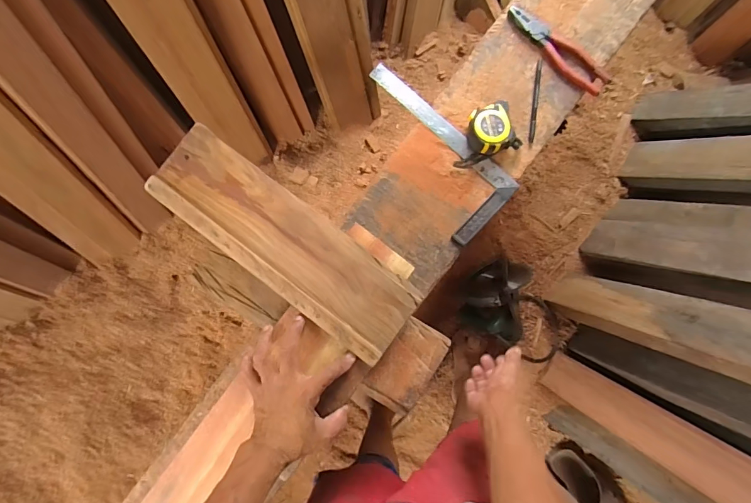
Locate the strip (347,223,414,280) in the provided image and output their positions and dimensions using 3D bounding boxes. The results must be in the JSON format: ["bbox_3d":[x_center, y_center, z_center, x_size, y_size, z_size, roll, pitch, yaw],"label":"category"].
[{"bbox_3d":[0.007,0.000,0.571,0.103,0.011,0.023,38,89,1],"label":"strip"}]

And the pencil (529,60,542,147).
[{"bbox_3d":[0.254,-0.237,0.665,0.009,0.005,0.136,8,88,0],"label":"pencil"}]

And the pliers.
[{"bbox_3d":[0.292,-0.327,0.671,0.052,0.023,0.191,-43,89,-1],"label":"pliers"}]

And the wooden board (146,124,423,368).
[{"bbox_3d":[-0.125,-0.013,0.560,0.388,0.019,0.114,38,89,4],"label":"wooden board"}]

